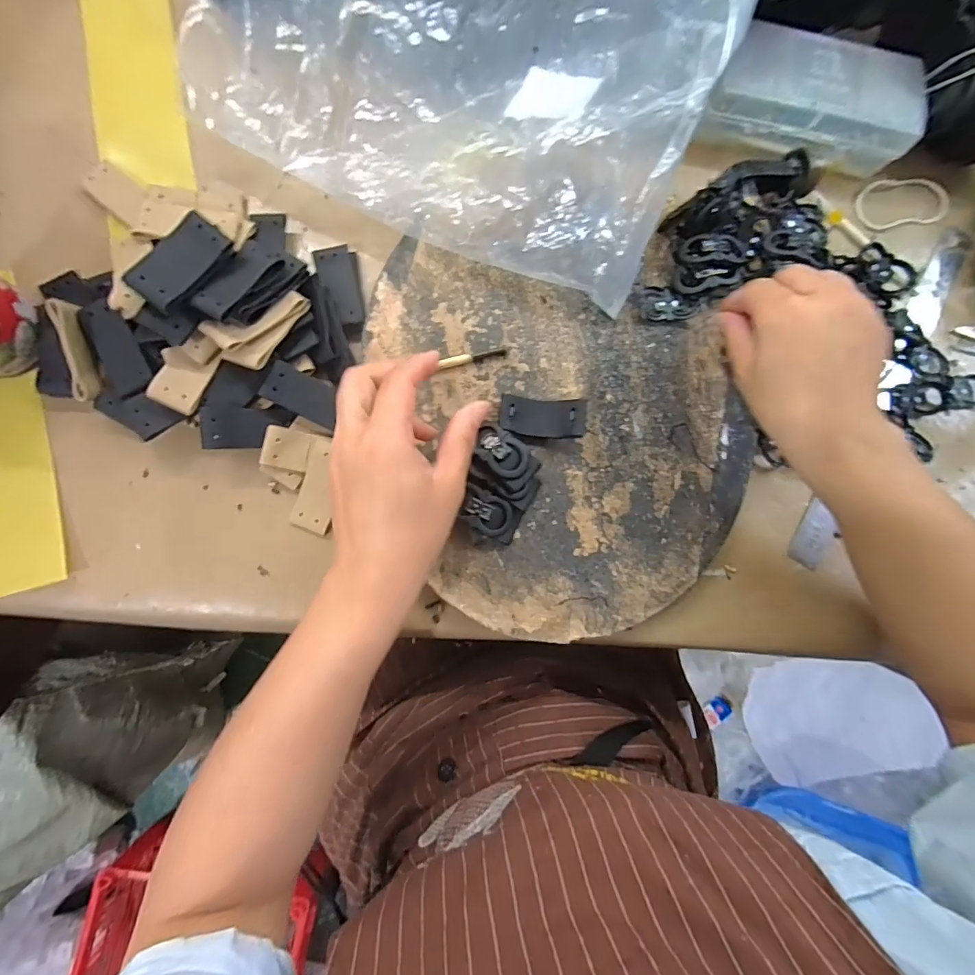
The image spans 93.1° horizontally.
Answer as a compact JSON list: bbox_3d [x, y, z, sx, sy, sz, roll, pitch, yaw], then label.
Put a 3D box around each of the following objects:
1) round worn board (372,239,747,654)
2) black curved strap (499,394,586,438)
[{"bbox_3d":[0.058,-0.049,0.332,0.252,0.008,0.293,-16,85,-7],"label":"round worn board"},{"bbox_3d":[0.037,-0.048,0.316,0.057,0.004,0.026,6,83,9],"label":"black curved strap"}]

